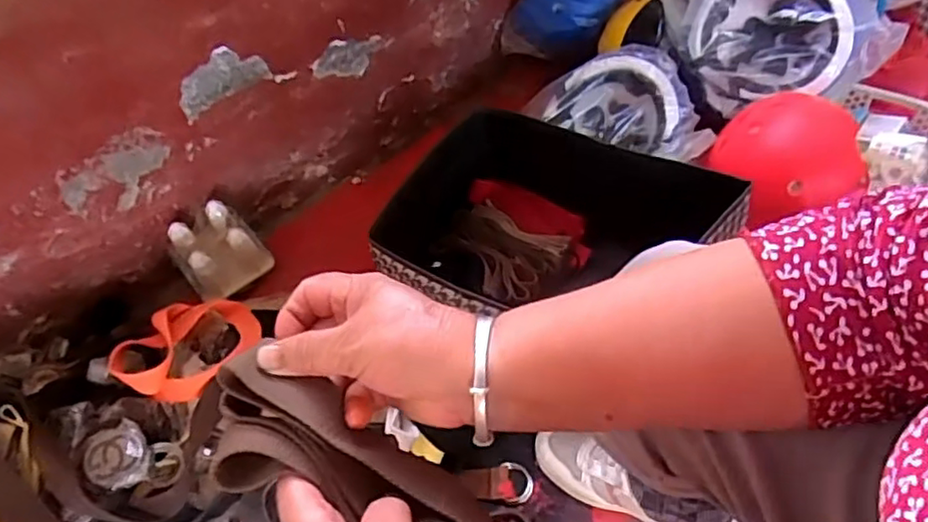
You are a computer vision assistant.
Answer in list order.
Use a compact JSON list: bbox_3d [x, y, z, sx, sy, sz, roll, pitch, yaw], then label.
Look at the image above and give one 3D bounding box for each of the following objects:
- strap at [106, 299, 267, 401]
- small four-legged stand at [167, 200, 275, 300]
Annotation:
[{"bbox_3d":[-0.323,0.104,0.783,0.137,0.067,0.156,21,58,22],"label":"strap"},{"bbox_3d":[-0.371,-0.018,0.983,0.120,0.097,0.094,-38,57,-20],"label":"small four-legged stand"}]

